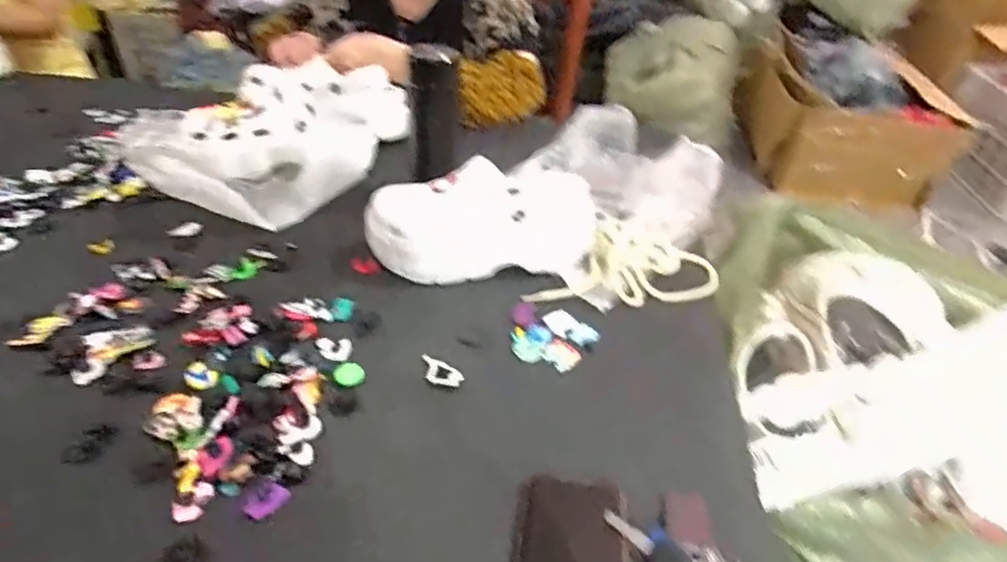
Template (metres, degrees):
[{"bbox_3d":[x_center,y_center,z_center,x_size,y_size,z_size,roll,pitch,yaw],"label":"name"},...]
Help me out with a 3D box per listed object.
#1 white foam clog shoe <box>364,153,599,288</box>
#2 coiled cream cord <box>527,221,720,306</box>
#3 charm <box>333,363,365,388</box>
[{"bbox_3d":[-0.026,-0.071,0.676,0.240,0.094,0.108,-10,39,-16],"label":"white foam clog shoe"},{"bbox_3d":[0.141,-0.008,0.663,0.138,0.035,0.189,29,44,30],"label":"coiled cream cord"},{"bbox_3d":[-0.139,0.084,0.550,0.026,0.006,0.024,2,37,-2],"label":"charm"}]

